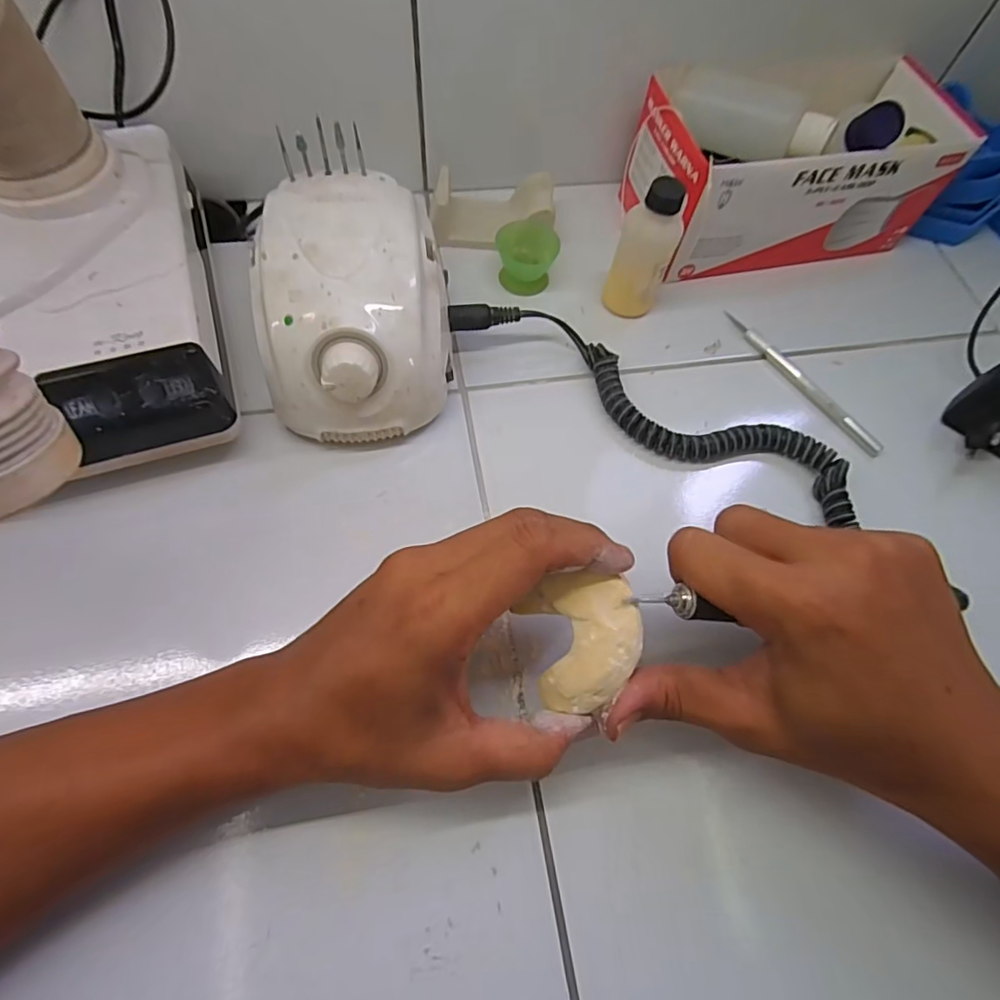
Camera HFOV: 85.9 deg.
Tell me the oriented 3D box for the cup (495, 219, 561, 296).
[{"bbox_3d":[0.020,-0.172,0.380,0.041,0.028,0.039,1,66,-3],"label":"cup"}]

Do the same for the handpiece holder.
[{"bbox_3d":[-0.005,-0.213,0.392,0.087,0.027,0.049,1,66,-3],"label":"handpiece holder"}]

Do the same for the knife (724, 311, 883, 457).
[{"bbox_3d":[0.200,-0.081,0.360,0.011,0.008,0.134,-32,71,-16],"label":"knife"}]

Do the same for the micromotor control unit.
[{"bbox_3d":[-0.080,-0.111,0.314,0.100,0.083,0.143,-2,66,-4],"label":"micromotor control unit"}]

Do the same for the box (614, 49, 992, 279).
[{"bbox_3d":[0.205,-0.240,0.388,0.209,0.086,0.111,-9,67,-8],"label":"box"}]

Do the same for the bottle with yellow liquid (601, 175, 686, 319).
[{"bbox_3d":[0.093,-0.158,0.346,0.036,0.085,0.033,20,66,5],"label":"bottle with yellow liquid"}]

